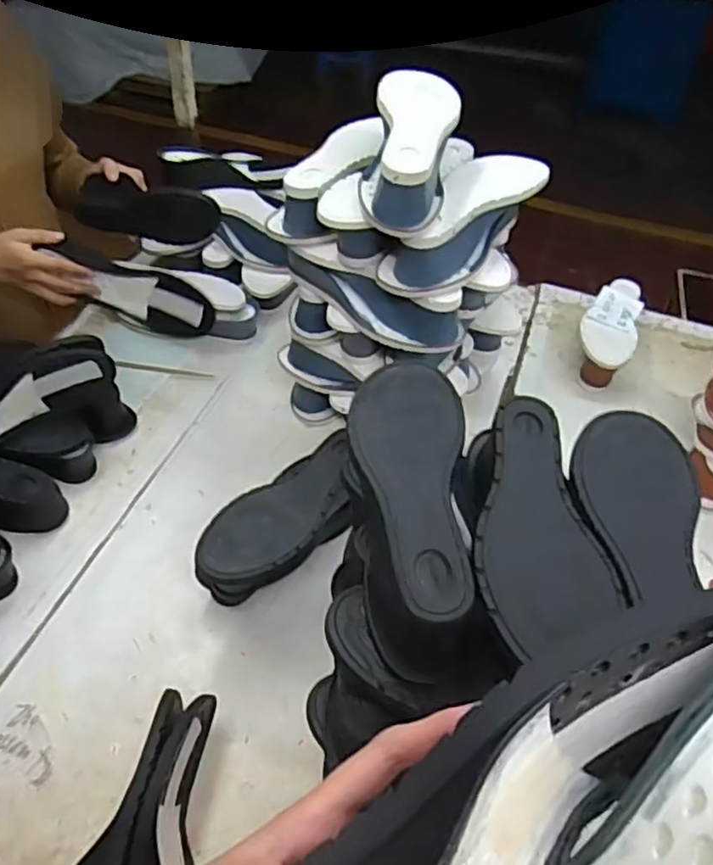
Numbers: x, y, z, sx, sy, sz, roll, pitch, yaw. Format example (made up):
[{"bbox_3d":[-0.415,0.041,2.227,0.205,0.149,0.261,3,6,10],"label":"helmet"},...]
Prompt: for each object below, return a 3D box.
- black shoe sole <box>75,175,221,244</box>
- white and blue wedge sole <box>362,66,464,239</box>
[{"bbox_3d":[-0.289,-0.309,0.957,0.194,0.072,0.024,7,18,4],"label":"black shoe sole"},{"bbox_3d":[0.064,-0.325,0.758,0.106,0.078,0.207,8,69,1],"label":"white and blue wedge sole"}]

